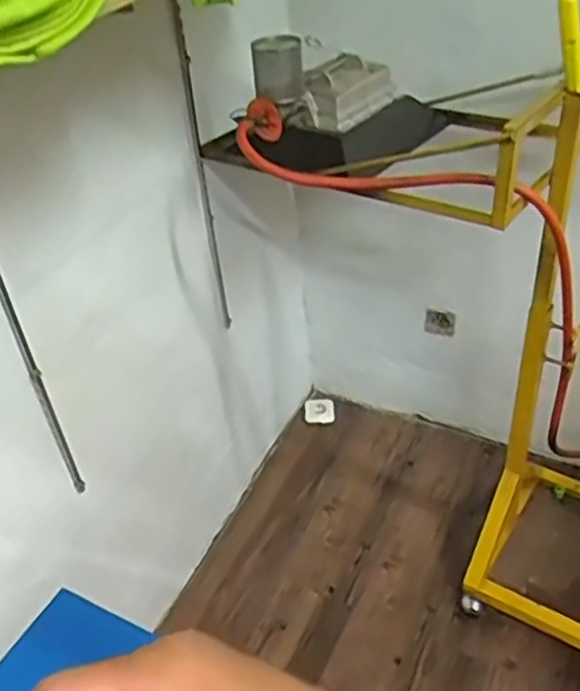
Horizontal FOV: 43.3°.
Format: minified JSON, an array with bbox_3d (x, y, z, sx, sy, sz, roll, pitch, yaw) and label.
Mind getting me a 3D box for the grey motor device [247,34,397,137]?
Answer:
[{"bbox_3d":[0.059,-0.437,1.241,0.285,0.140,0.126,-10,34,-40],"label":"grey motor device"}]

